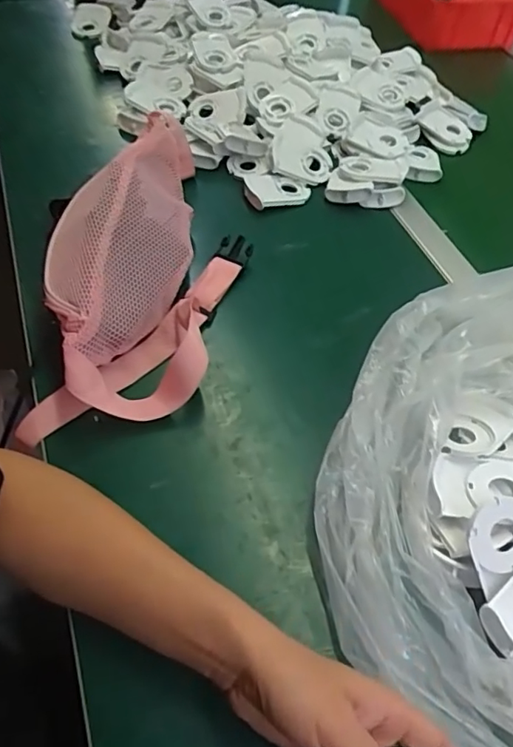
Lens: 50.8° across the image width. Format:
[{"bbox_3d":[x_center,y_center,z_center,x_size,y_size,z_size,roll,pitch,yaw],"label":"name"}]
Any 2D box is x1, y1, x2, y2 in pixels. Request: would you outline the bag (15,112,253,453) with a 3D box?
[{"bbox_3d":[-0.105,-0.122,0.531,0.171,0.104,0.375,4,53,-3],"label":"bag"}]

